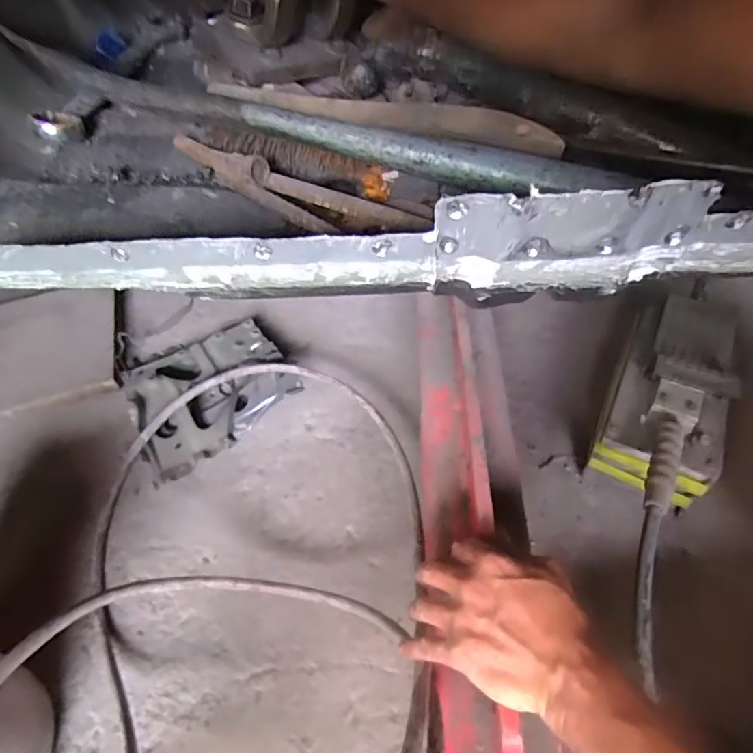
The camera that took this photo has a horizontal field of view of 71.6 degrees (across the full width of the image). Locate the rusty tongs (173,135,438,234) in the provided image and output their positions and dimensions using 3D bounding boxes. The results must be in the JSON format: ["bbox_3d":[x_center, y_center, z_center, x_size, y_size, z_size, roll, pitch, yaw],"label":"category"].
[{"bbox_3d":[-0.063,-0.121,0.332,0.204,0.022,0.039,25,57,22],"label":"rusty tongs"}]

